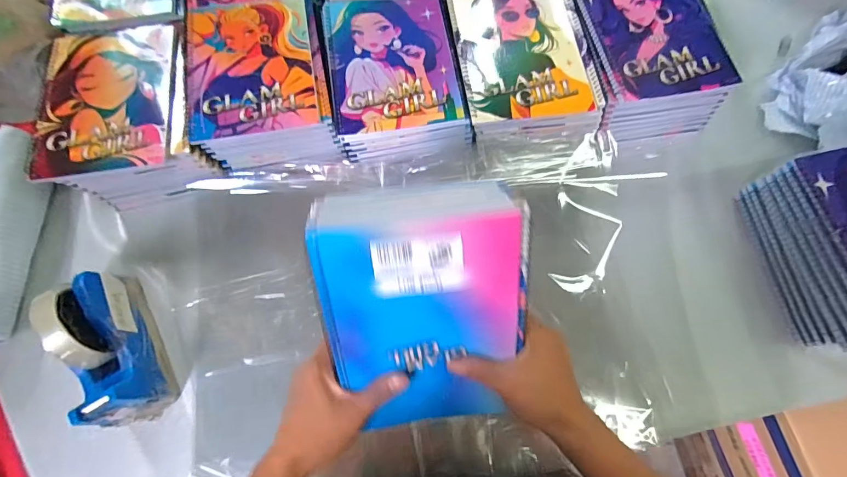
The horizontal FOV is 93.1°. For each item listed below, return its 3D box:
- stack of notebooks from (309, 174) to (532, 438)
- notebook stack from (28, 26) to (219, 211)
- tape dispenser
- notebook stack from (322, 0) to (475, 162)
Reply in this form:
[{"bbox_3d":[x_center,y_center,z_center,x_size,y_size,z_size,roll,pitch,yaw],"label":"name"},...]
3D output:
[{"bbox_3d":[0.001,0.061,0.333,0.152,0.059,0.197,-6,116,-2],"label":"stack of notebooks"},{"bbox_3d":[-0.361,-0.157,0.502,0.169,0.084,0.206,-11,72,-2],"label":"notebook stack"},{"bbox_3d":[-0.332,0.110,0.422,0.053,0.109,0.159,-26,73,-7],"label":"tape dispenser"},{"bbox_3d":[-0.037,-0.209,0.508,0.151,0.052,0.203,-10,72,-2],"label":"notebook stack"}]

